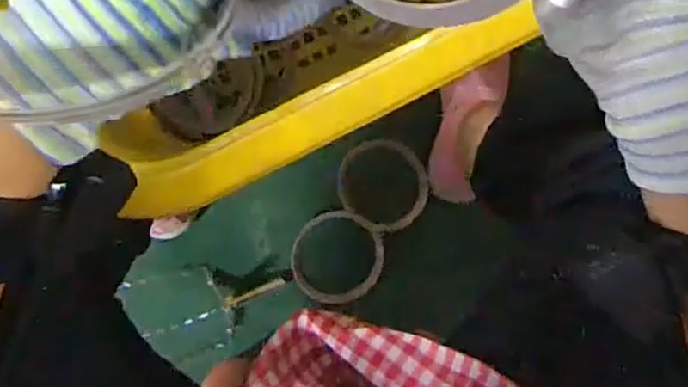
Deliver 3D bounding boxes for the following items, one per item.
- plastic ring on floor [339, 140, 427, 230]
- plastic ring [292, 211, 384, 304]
[{"bbox_3d":[0.049,-0.012,0.809,0.115,0.016,0.105,0,91,-8],"label":"plastic ring on floor"},{"bbox_3d":[-0.007,0.080,0.811,0.111,0.018,0.115,0,91,-8],"label":"plastic ring"}]

